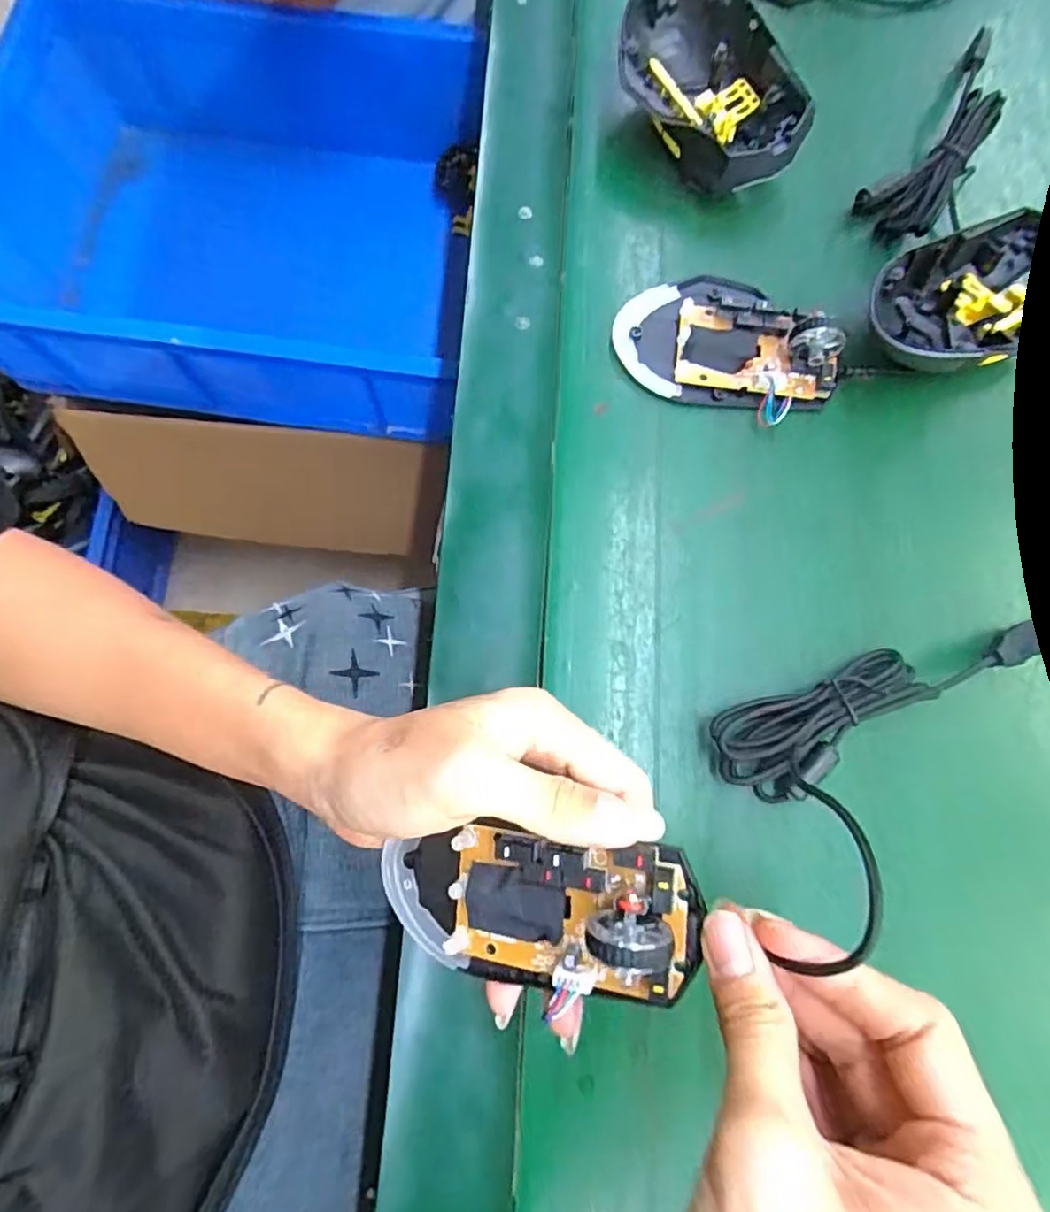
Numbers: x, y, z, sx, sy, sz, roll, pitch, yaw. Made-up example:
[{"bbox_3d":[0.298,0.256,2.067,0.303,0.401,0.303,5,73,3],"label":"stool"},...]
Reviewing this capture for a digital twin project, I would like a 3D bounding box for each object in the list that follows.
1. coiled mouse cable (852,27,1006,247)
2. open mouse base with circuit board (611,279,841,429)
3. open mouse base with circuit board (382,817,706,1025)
[{"bbox_3d":[0.233,-0.250,0.347,0.050,0.024,0.138,36,80,9],"label":"coiled mouse cable"},{"bbox_3d":[0.101,-0.135,0.319,0.107,0.026,0.072,15,78,5],"label":"open mouse base with circuit board"},{"bbox_3d":[-0.002,0.102,0.216,0.111,0.031,0.049,-5,75,26],"label":"open mouse base with circuit board"}]

